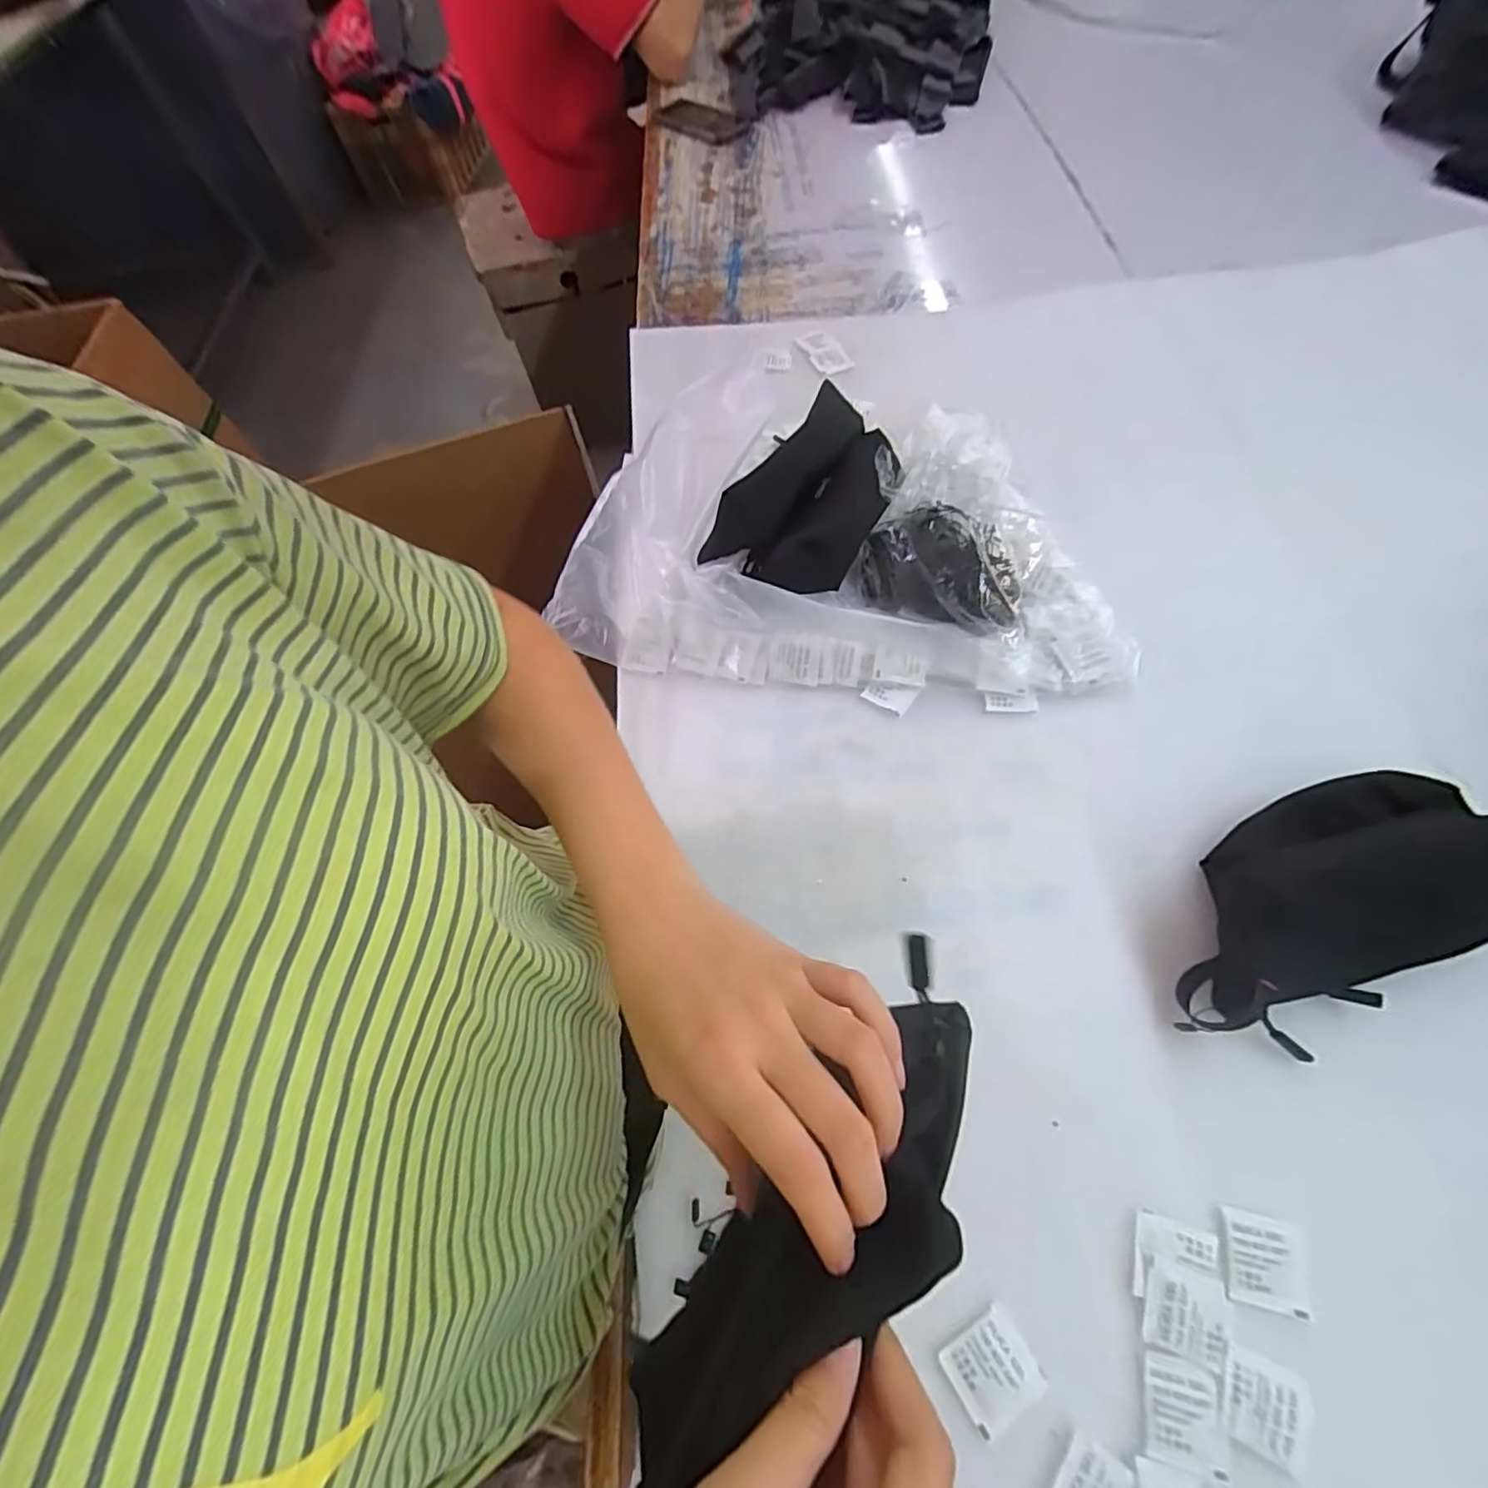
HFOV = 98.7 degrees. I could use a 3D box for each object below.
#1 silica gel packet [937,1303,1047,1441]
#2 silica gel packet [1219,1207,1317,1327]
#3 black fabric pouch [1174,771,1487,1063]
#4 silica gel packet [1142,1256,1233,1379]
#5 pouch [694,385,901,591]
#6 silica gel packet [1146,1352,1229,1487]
[{"bbox_3d":[0.125,0.315,0.322,0.042,0.005,0.037,-31,63,-10],"label":"silica gel packet"},{"bbox_3d":[0.274,0.272,0.334,0.040,0.004,0.041,9,63,10],"label":"silica gel packet"},{"bbox_3d":[0.351,0.091,0.376,0.212,0.099,0.118,-28,63,-11],"label":"black fabric pouch"},{"bbox_3d":[0.226,0.291,0.325,0.040,0.004,0.037,17,65,14],"label":"silica gel packet"},{"bbox_3d":[0.051,-0.200,0.528,0.116,0.075,0.191,25,68,18],"label":"pouch"},{"bbox_3d":[0.215,0.326,0.310,0.035,0.004,0.040,11,64,11],"label":"silica gel packet"}]

